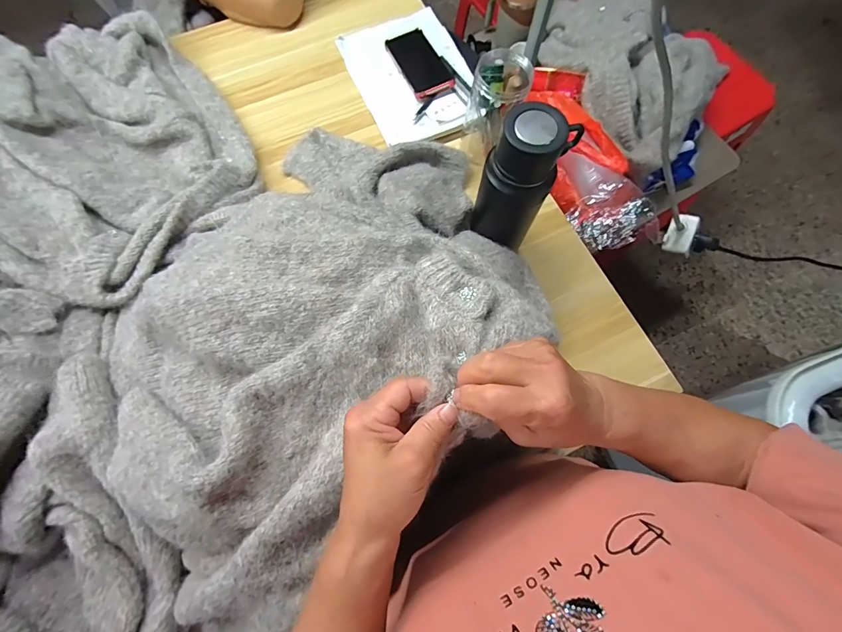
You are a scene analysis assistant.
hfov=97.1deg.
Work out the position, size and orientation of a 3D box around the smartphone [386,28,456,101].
[{"bbox_3d":[-0.002,-0.479,0.697,0.080,0.015,0.162,-24,75,-8],"label":"smartphone"}]

